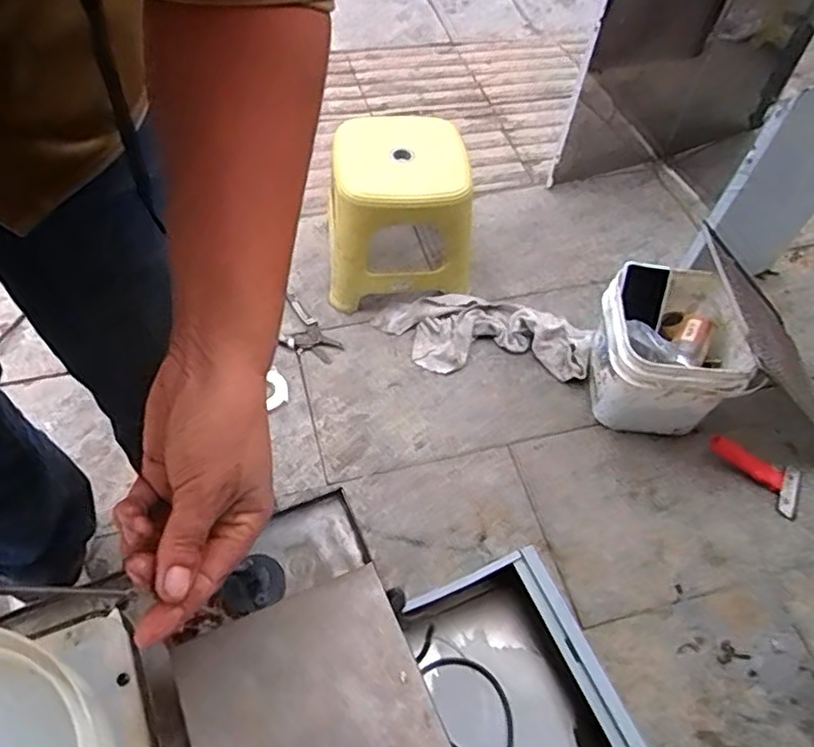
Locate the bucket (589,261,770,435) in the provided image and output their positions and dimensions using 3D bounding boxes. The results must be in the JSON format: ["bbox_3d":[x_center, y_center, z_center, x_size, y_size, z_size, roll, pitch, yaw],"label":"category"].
[{"bbox_3d":[0.412,-0.036,1.048,0.213,0.194,0.209,-1,57,-5],"label":"bucket"}]

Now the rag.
[{"bbox_3d":[0.138,-0.068,1.172,0.381,0.039,0.144,8,57,1],"label":"rag"}]

